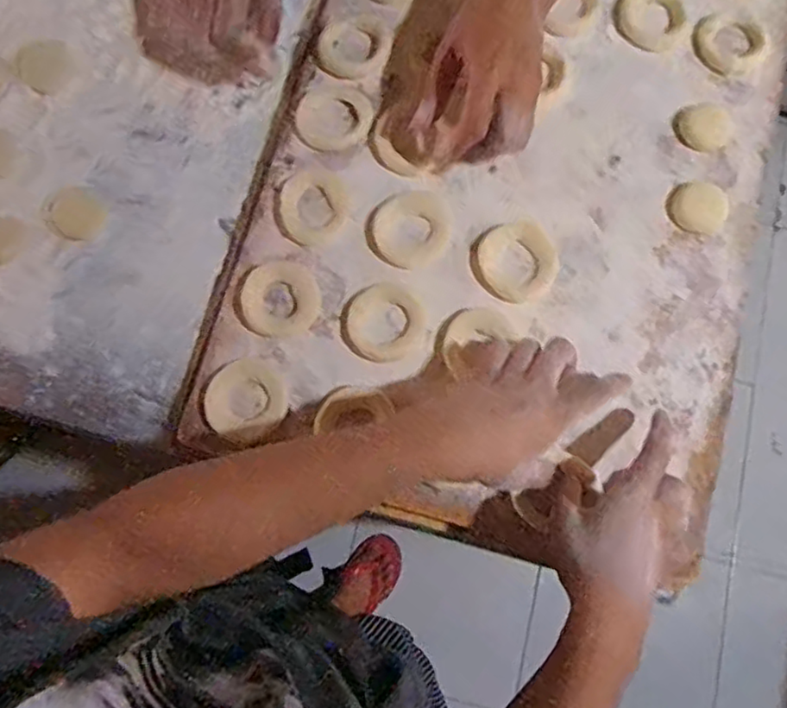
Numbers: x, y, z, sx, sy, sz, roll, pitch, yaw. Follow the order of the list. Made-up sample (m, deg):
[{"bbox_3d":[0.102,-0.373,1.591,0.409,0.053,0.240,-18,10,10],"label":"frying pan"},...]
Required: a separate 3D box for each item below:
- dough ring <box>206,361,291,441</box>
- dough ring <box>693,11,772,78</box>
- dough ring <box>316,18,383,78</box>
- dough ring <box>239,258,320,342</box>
[{"bbox_3d":[-0.117,0.037,0.517,0.061,0.008,0.063,0,78,-1],"label":"dough ring"},{"bbox_3d":[0.307,-0.285,0.593,0.057,0.012,0.065,-33,81,-7],"label":"dough ring"},{"bbox_3d":[-0.040,-0.277,0.590,0.054,0.009,0.062,29,79,5],"label":"dough ring"},{"bbox_3d":[-0.093,-0.045,0.536,0.064,0.009,0.066,0,78,-1],"label":"dough ring"}]

